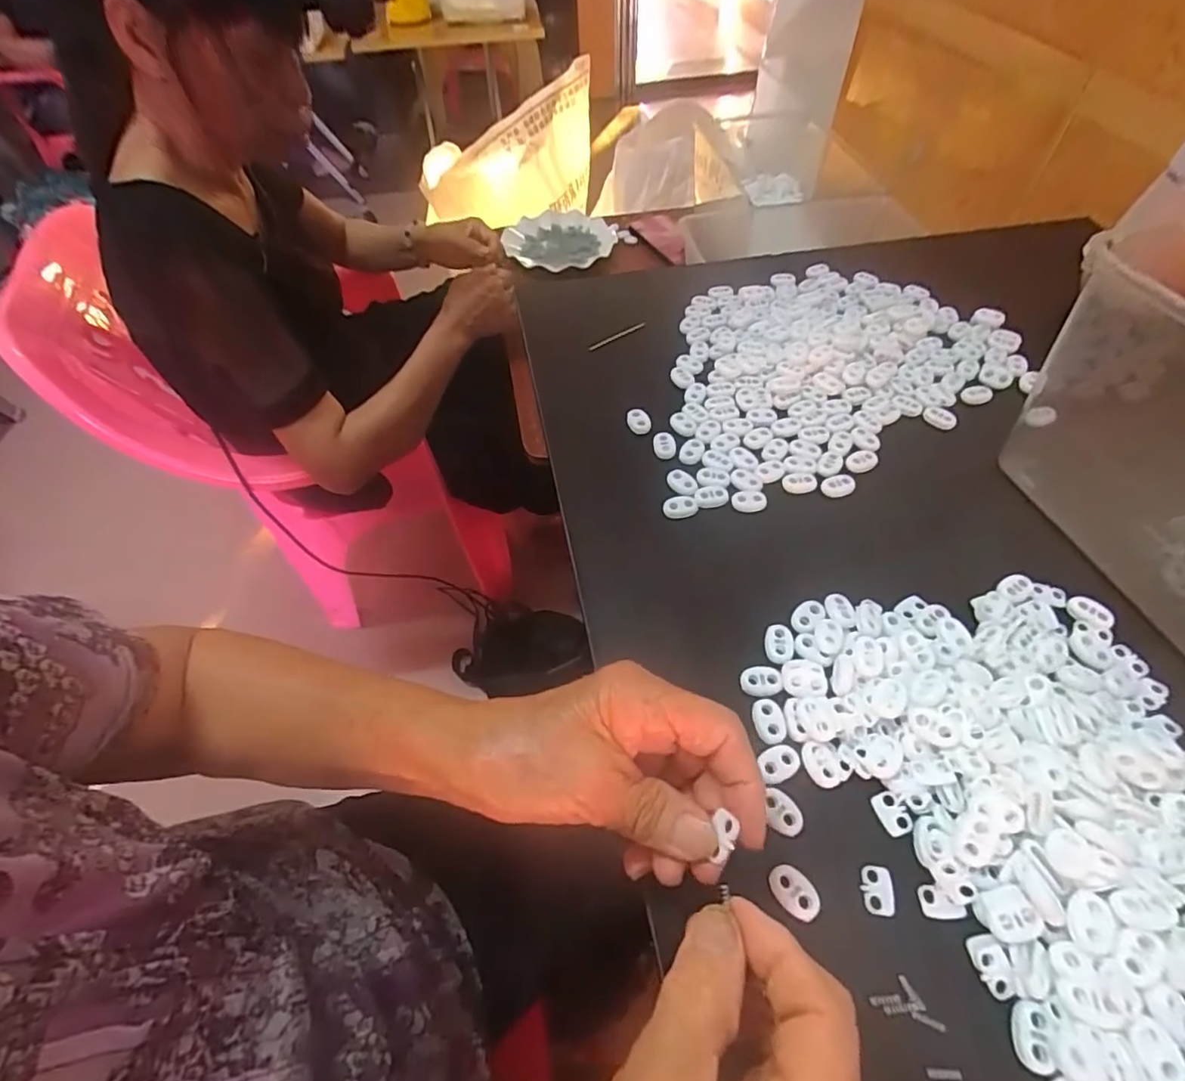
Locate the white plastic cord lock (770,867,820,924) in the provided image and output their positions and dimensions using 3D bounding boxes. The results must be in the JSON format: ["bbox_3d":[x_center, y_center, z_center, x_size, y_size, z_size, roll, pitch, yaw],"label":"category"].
[{"bbox_3d":[0.089,0.153,0.251,0.023,0.004,0.015,36,63,24],"label":"white plastic cord lock"}]

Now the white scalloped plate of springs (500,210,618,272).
[{"bbox_3d":[-0.060,-0.519,0.997,0.192,0.027,0.197,-1,54,1],"label":"white scalloped plate of springs"}]

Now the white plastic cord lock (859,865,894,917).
[{"bbox_3d":[0.126,0.155,0.254,0.013,0.004,0.019,5,55,6],"label":"white plastic cord lock"}]

